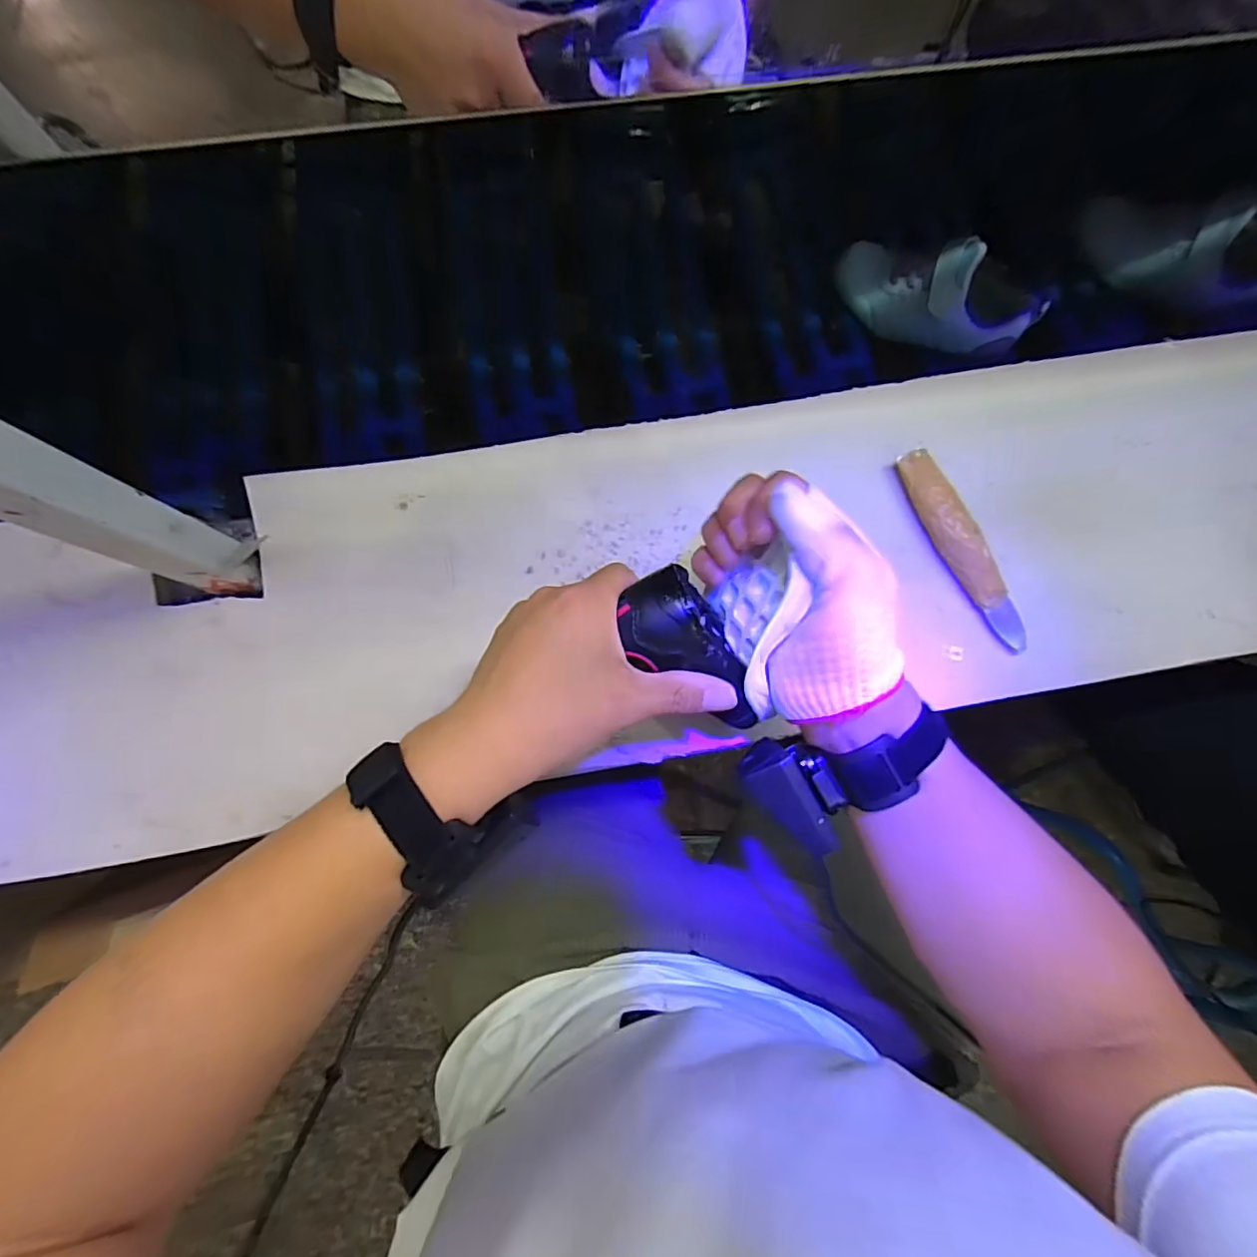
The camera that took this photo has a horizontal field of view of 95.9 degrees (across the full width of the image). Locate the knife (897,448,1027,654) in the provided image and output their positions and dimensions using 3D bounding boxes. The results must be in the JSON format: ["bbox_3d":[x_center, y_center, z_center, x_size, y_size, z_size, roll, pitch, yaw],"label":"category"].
[{"bbox_3d":[0.250,-0.059,0.426,0.030,0.026,0.164,-23,82,-6],"label":"knife"}]

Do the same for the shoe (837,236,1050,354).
[{"bbox_3d":[0.267,-0.295,0.501,0.171,0.067,0.058,33,80,19],"label":"shoe"}]

